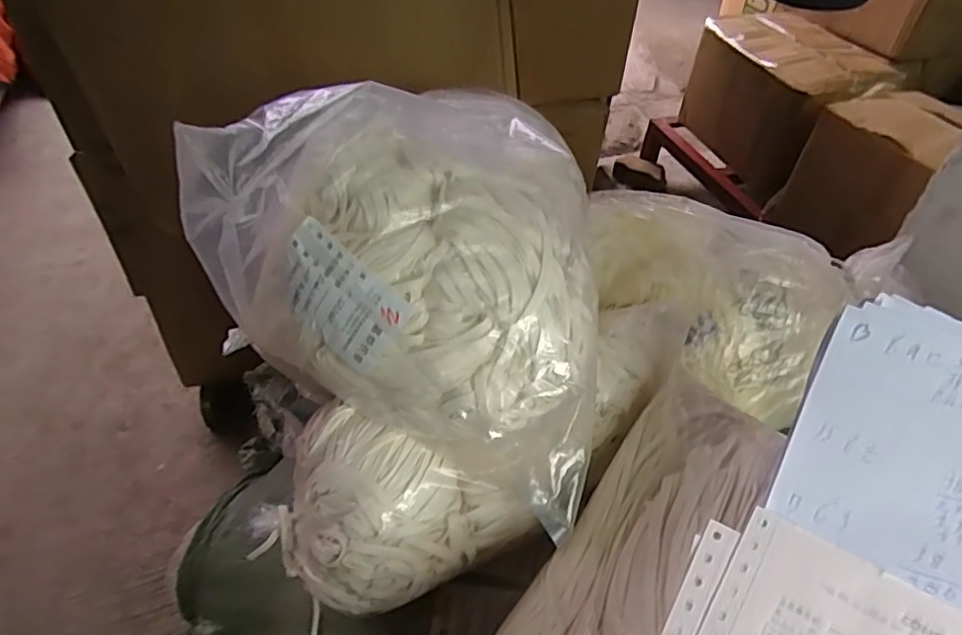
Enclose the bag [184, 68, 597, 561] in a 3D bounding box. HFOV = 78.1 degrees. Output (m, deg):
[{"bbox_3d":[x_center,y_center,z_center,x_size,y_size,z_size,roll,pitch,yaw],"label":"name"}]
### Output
[{"bbox_3d":[-0.016,-0.054,0.439,0.306,0.179,0.239,27,50,20],"label":"bag"}]

